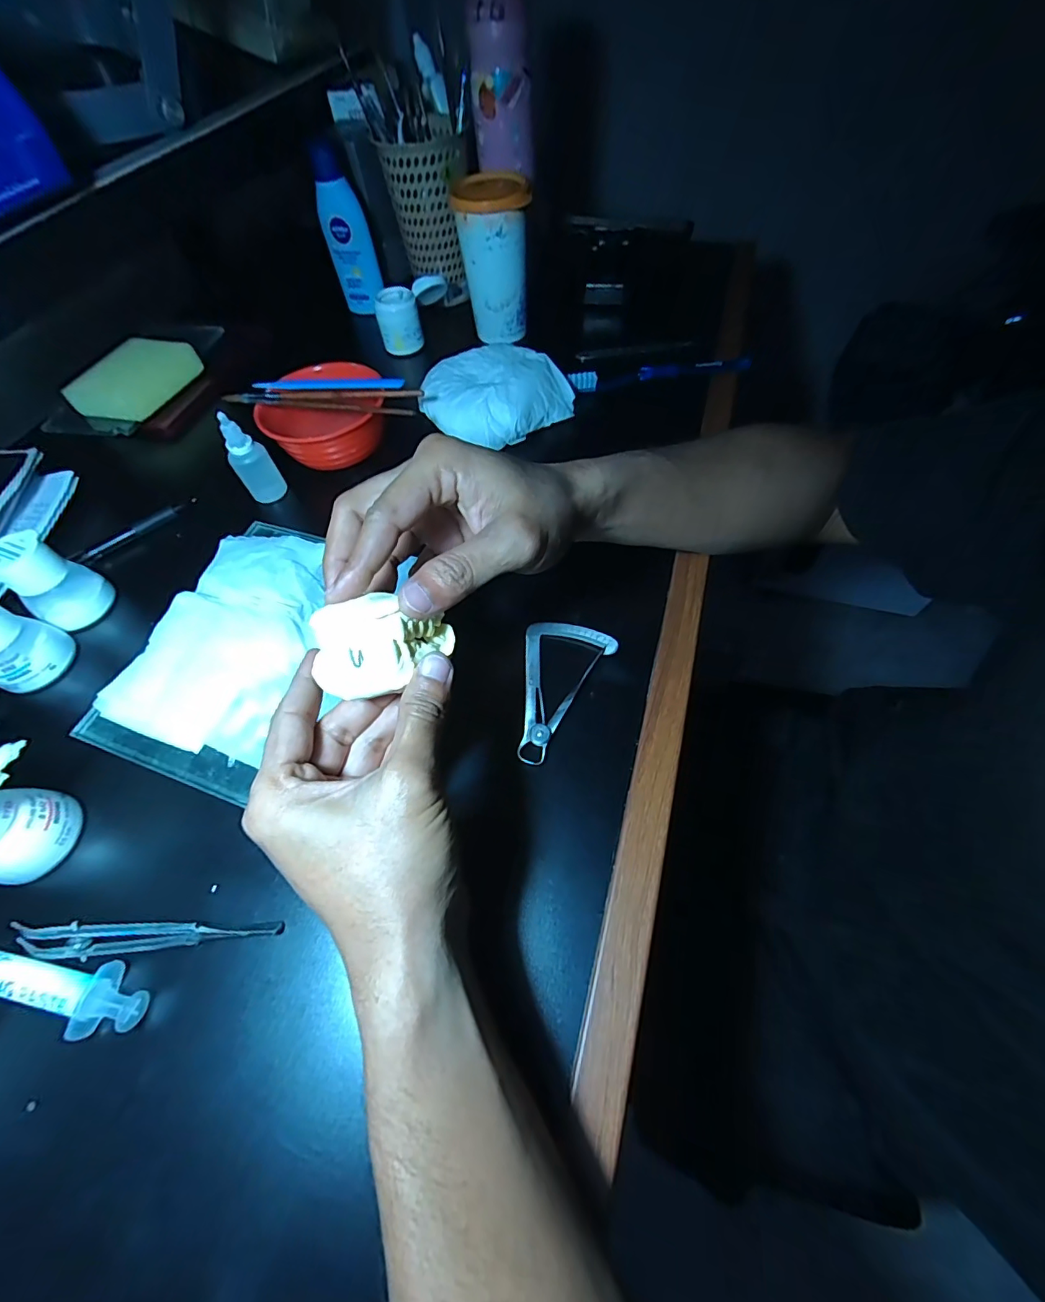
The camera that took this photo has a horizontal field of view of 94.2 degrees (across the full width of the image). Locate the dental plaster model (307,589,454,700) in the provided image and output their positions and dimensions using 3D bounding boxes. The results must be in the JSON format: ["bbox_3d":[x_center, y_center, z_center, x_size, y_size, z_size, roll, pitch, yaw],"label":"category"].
[{"bbox_3d":[-0.067,-0.003,0.240,0.063,0.038,0.043,-9,88,-8],"label":"dental plaster model"}]

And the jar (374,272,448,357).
[{"bbox_3d":[-0.121,-0.372,0.533,0.046,0.055,0.080,30,65,19],"label":"jar"}]

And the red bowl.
[{"bbox_3d":[-0.178,-0.208,0.435,0.109,0.048,0.089,-13,62,-8],"label":"red bowl"}]

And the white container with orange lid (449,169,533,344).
[{"bbox_3d":[-0.028,-0.399,0.498,0.065,0.120,0.070,-2,58,2],"label":"white container with orange lid"}]

